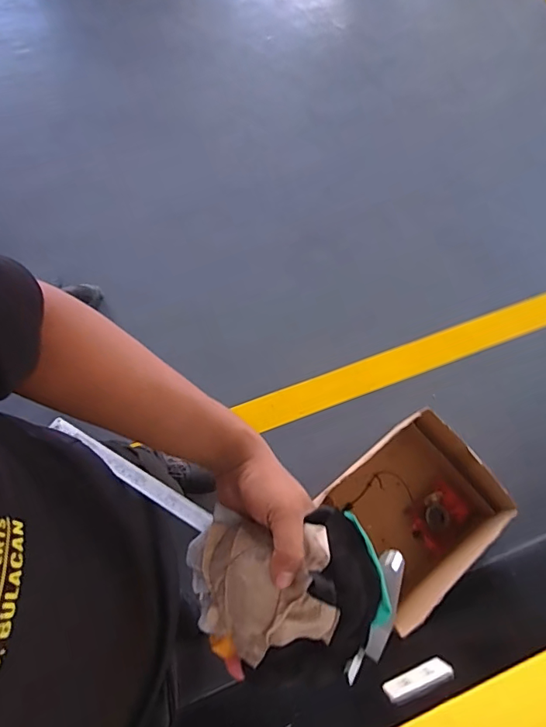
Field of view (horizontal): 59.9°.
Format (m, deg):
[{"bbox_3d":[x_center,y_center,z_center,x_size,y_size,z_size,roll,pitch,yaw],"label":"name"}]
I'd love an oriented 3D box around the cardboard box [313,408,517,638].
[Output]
[{"bbox_3d":[0.356,0.411,1.321,0.460,0.262,0.362,-38,78,-14],"label":"cardboard box"}]

